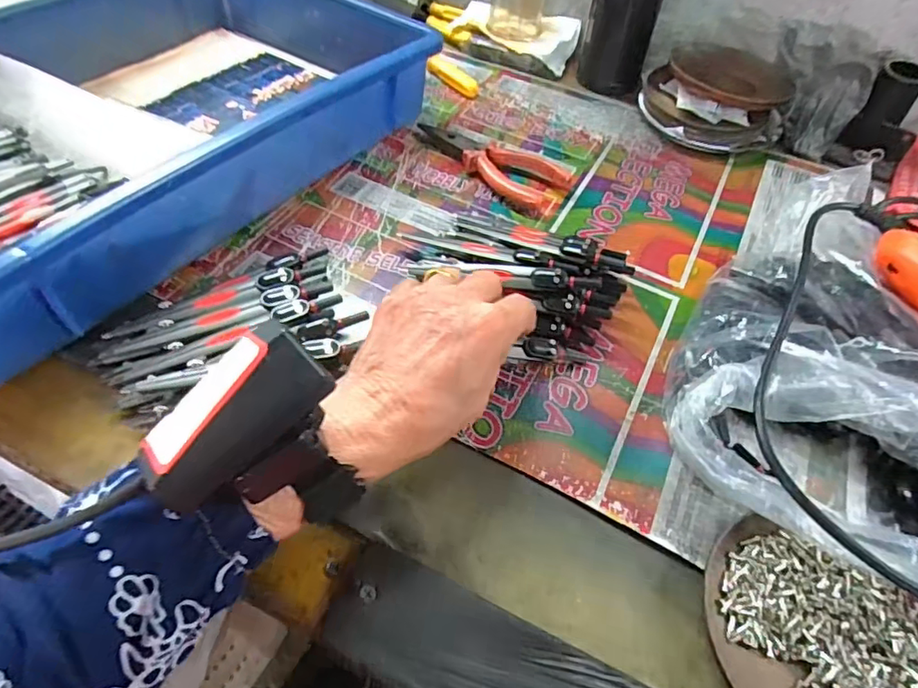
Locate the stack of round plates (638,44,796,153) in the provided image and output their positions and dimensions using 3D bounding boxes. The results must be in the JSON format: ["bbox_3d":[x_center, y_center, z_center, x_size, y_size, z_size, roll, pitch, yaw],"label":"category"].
[{"bbox_3d":[0.242,-0.232,0.521,0.134,0.056,0.122,24,54,14],"label":"stack of round plates"}]

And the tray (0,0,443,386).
[{"bbox_3d":[-0.250,-0.178,0.421,0.285,0.077,0.422,29,55,18],"label":"tray"}]

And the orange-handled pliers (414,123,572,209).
[{"bbox_3d":[0.025,-0.159,0.469,0.139,0.017,0.045,38,58,23],"label":"orange-handled pliers"}]

